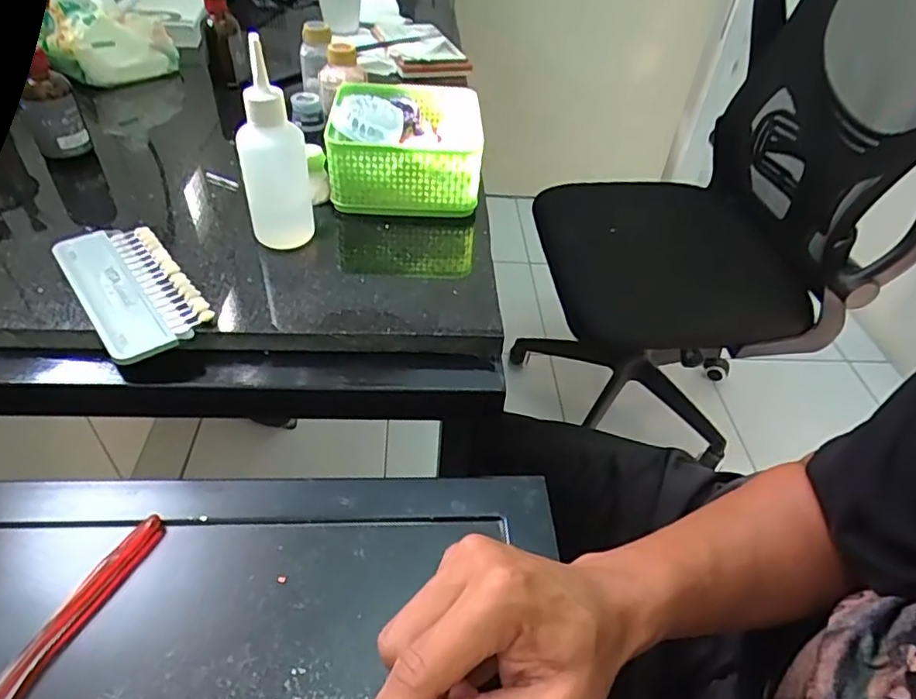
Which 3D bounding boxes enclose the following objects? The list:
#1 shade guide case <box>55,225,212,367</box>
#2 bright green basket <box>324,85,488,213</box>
[{"bbox_3d":[-0.233,-0.047,0.421,0.067,0.014,0.146,-28,53,-31],"label":"shade guide case"},{"bbox_3d":[-0.046,-0.188,0.539,0.130,0.066,0.137,3,43,-3],"label":"bright green basket"}]

